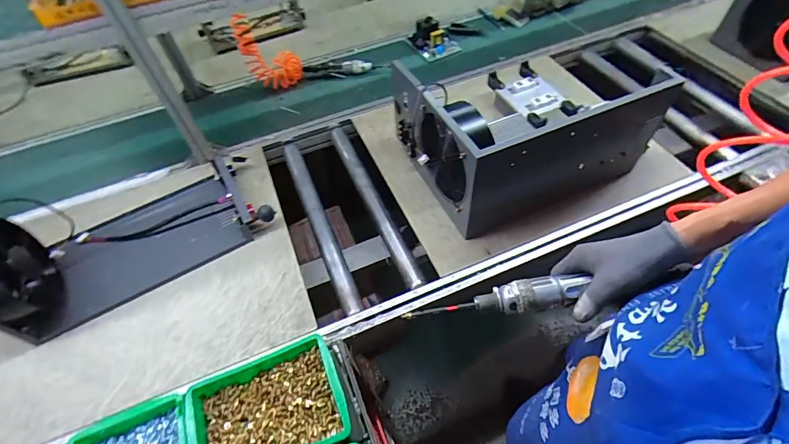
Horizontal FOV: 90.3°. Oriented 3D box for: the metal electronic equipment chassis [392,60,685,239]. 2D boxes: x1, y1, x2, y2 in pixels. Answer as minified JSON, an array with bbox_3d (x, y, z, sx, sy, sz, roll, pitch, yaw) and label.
[{"bbox_3d":[0.304,-0.258,0.957,0.539,0.275,0.403,-21,55,-12],"label":"metal electronic equipment chassis"}]

